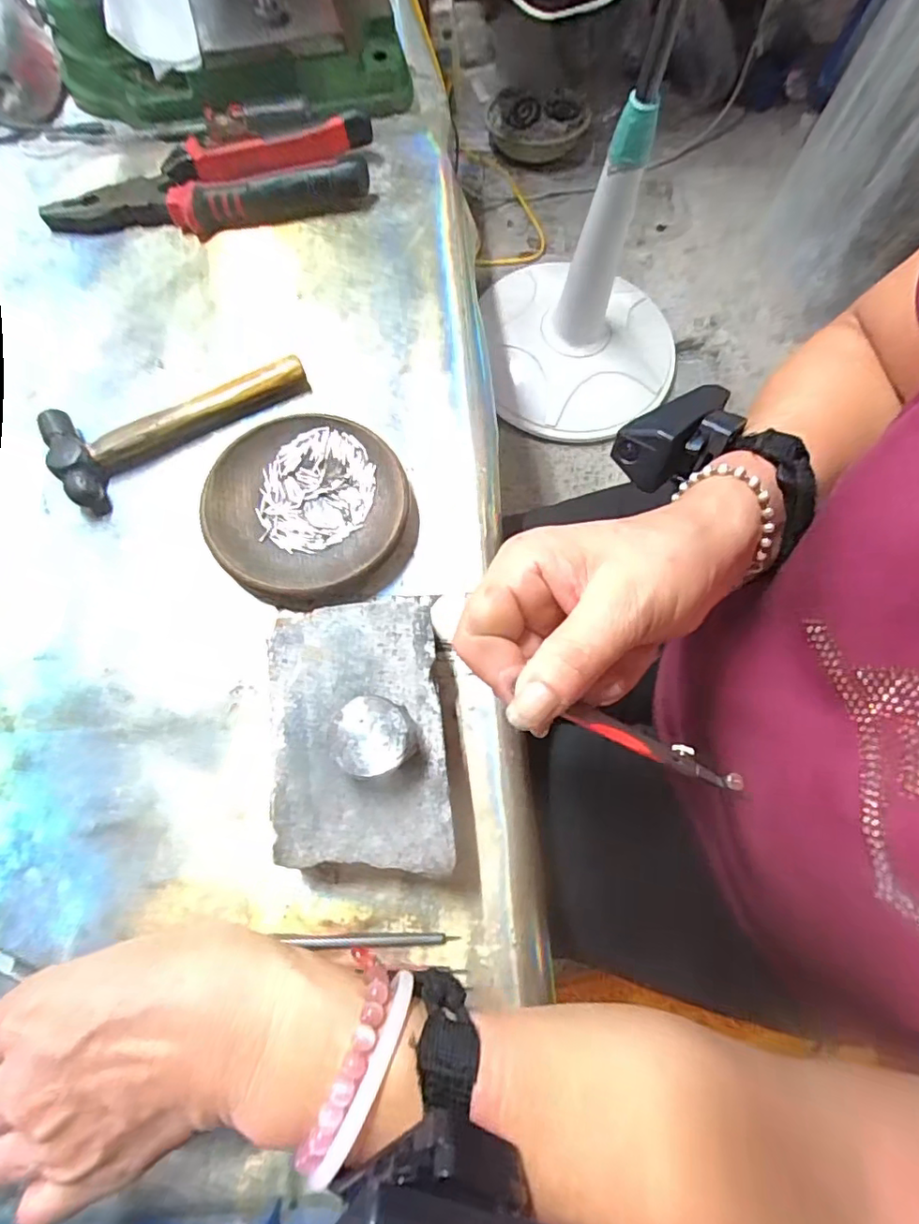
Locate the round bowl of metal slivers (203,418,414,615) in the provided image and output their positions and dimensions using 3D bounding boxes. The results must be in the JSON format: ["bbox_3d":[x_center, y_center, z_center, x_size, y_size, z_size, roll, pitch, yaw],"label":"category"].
[{"bbox_3d":[-0.086,-0.060,0.327,0.108,0.019,0.113,0,73,-1],"label":"round bowl of metal slivers"}]

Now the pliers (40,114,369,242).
[{"bbox_3d":[-0.170,-0.293,0.391,0.218,0.032,0.051,-11,73,-5],"label":"pliers"}]

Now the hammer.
[{"bbox_3d":[-0.167,-0.120,0.344,0.151,0.019,0.062,-28,76,-10],"label":"hammer"}]

